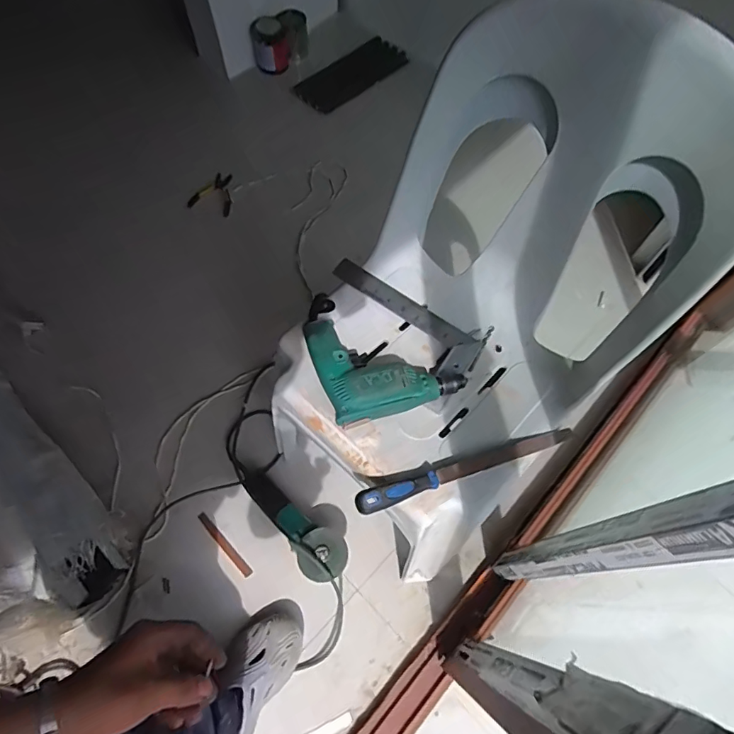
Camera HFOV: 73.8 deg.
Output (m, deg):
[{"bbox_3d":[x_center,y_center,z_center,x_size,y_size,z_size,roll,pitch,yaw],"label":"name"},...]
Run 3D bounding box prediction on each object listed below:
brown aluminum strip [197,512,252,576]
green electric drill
[{"bbox_3d":[-0.303,0.377,1.038,0.019,0.012,0.165,-40,72,-17],"label":"brown aluminum strip"},{"bbox_3d":[0.012,-0.032,0.682,0.177,0.055,0.199,-19,67,-9],"label":"green electric drill"}]

